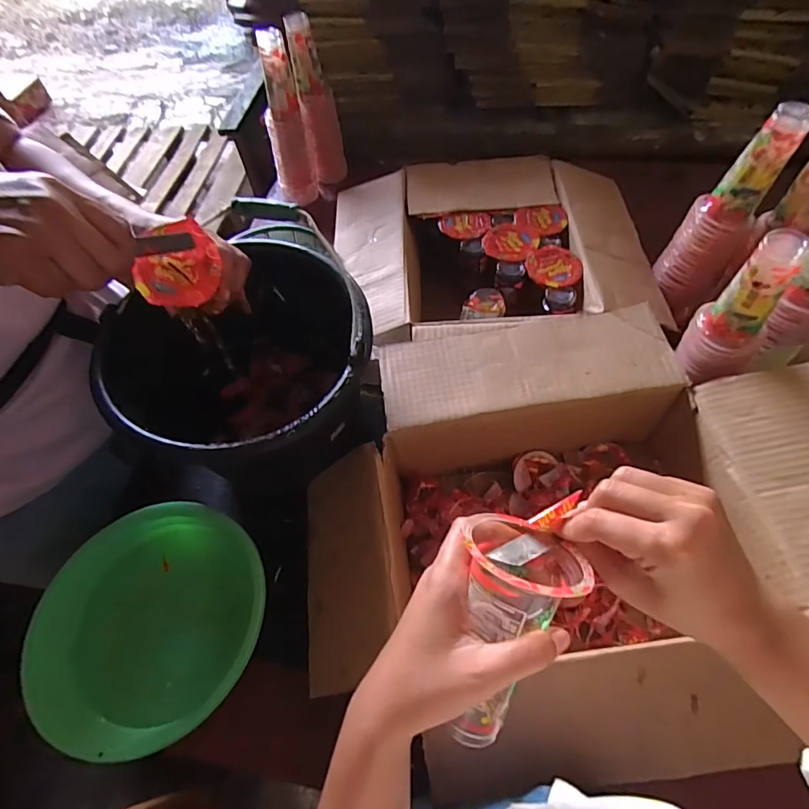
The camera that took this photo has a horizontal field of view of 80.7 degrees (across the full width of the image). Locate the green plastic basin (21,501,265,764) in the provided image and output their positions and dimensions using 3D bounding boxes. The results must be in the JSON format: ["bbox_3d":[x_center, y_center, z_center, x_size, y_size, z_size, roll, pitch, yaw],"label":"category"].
[{"bbox_3d":[-0.259,0.224,0.495,0.235,0.074,0.220,-2,59,3],"label":"green plastic basin"}]

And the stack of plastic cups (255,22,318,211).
[{"bbox_3d":[-0.216,-0.496,0.850,0.073,0.259,0.082,-17,60,-5],"label":"stack of plastic cups"}]

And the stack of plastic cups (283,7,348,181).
[{"bbox_3d":[-0.155,-0.538,0.872,0.063,0.265,0.072,-8,59,0],"label":"stack of plastic cups"}]

